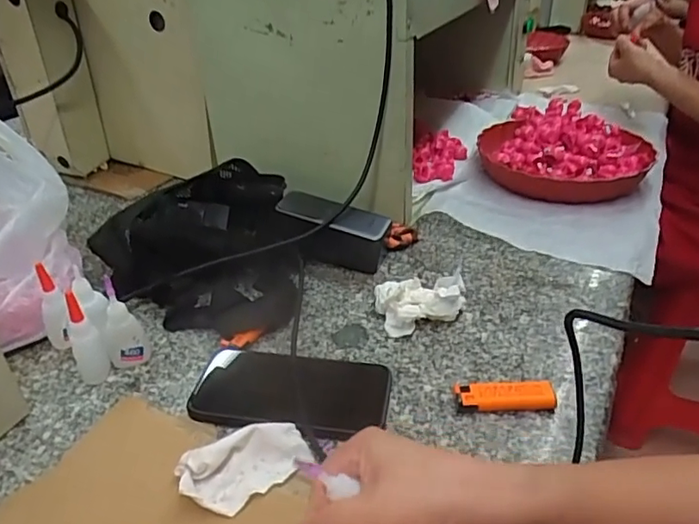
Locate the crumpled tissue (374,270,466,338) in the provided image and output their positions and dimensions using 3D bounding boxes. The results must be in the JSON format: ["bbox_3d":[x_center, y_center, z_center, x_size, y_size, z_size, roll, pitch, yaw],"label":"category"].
[{"bbox_3d":[0.075,0.041,0.559,0.089,0.033,0.055,-8,32,-10],"label":"crumpled tissue"}]

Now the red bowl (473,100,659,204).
[{"bbox_3d":[0.309,-0.165,0.816,0.233,0.076,0.225,-1,31,1],"label":"red bowl"}]

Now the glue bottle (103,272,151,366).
[{"bbox_3d":[-0.205,0.057,0.501,0.032,0.088,0.017,-8,32,-11],"label":"glue bottle"}]

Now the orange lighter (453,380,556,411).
[{"bbox_3d":[0.129,0.112,0.461,0.079,0.015,0.024,-1,31,1],"label":"orange lighter"}]

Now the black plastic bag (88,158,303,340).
[{"bbox_3d":[-0.155,-0.031,0.629,0.203,0.099,0.226,3,32,7],"label":"black plastic bag"}]

